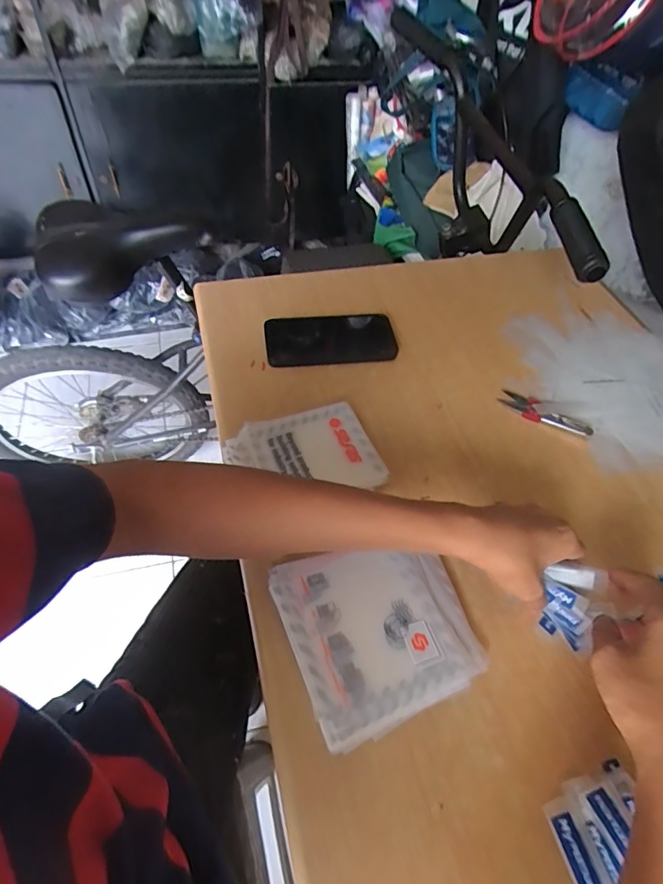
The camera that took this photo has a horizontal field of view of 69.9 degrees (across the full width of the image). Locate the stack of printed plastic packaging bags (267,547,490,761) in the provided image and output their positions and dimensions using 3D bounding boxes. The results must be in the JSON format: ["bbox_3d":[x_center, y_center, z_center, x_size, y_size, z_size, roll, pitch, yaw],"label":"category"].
[{"bbox_3d":[0.036,0.145,0.377,0.137,0.021,0.134,-18,56,-16],"label":"stack of printed plastic packaging bags"}]

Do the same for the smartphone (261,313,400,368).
[{"bbox_3d":[-0.001,-0.124,0.577,0.154,0.015,0.077,-6,54,-8],"label":"smartphone"}]

